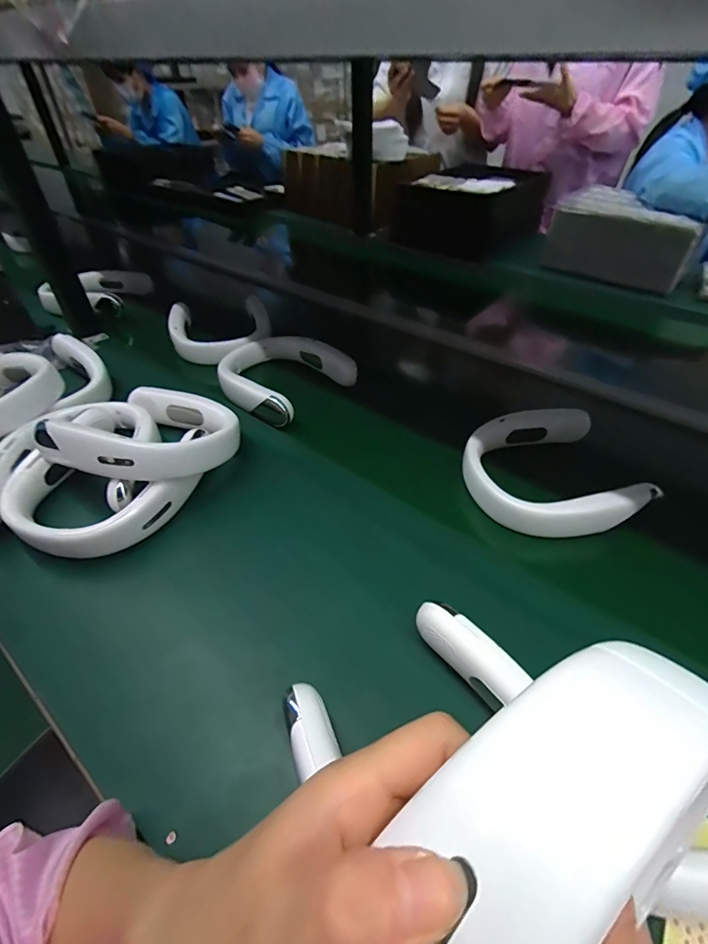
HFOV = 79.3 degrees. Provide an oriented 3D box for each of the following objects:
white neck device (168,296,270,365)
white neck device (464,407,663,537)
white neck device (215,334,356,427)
[{"bbox_3d":[-0.260,-0.280,0.820,0.183,0.053,0.200,-9,46,-5],"label":"white neck device"},{"bbox_3d":[0.239,0.001,0.546,0.197,0.056,0.178,-8,45,-4],"label":"white neck device"},{"bbox_3d":[-0.122,-0.164,0.711,0.184,0.058,0.203,29,53,28],"label":"white neck device"}]

